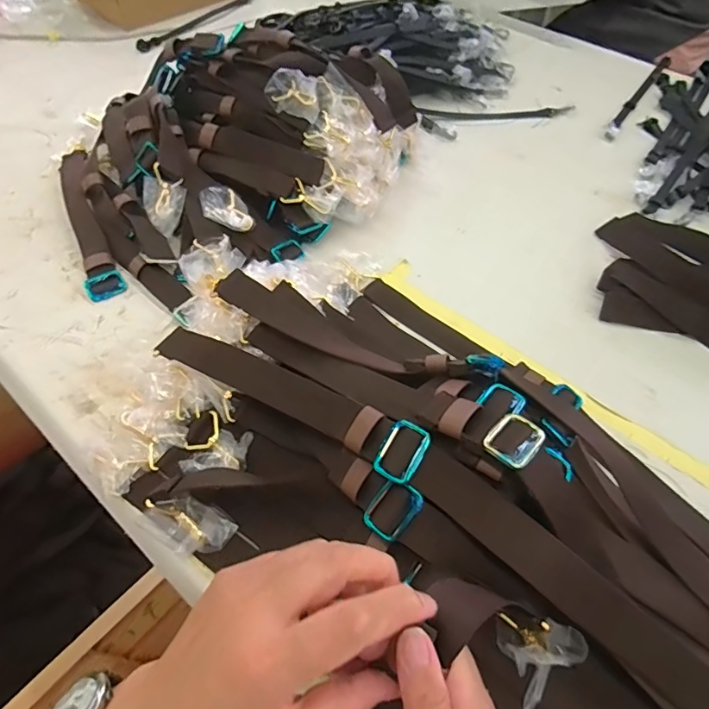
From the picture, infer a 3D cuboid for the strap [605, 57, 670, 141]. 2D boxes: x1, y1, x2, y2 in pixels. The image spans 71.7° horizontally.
[{"bbox_3d":[0.546,-0.499,0.937,0.024,0.014,0.357,31,59,19],"label":"strap"}]

